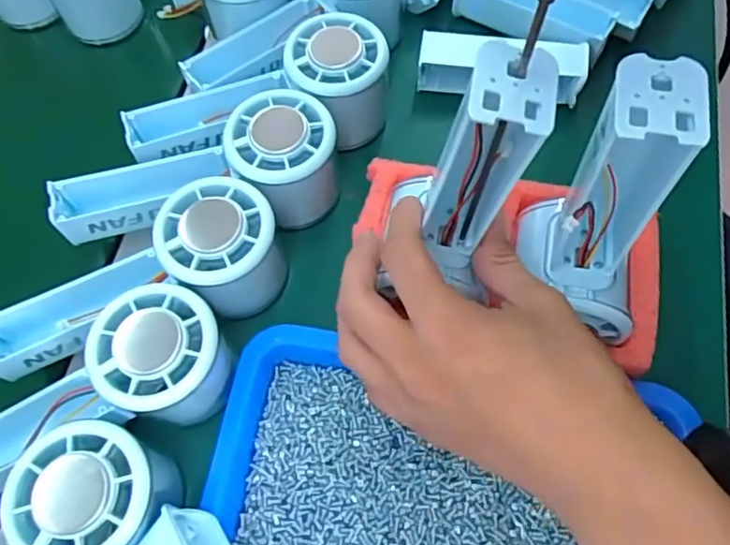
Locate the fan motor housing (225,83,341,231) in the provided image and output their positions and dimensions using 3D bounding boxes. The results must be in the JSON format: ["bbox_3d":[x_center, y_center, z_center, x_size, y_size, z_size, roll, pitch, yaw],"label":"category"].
[{"bbox_3d":[-0.042,-0.059,0.320,0.054,0.053,0.055,-1,66,2],"label":"fan motor housing"}]

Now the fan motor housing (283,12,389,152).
[{"bbox_3d":[-0.015,-0.106,0.343,0.057,0.058,0.063,-4,66,0],"label":"fan motor housing"}]

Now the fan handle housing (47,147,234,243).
[{"bbox_3d":[-0.119,-0.043,0.319,0.091,0.026,0.028,-19,67,-6],"label":"fan handle housing"}]

